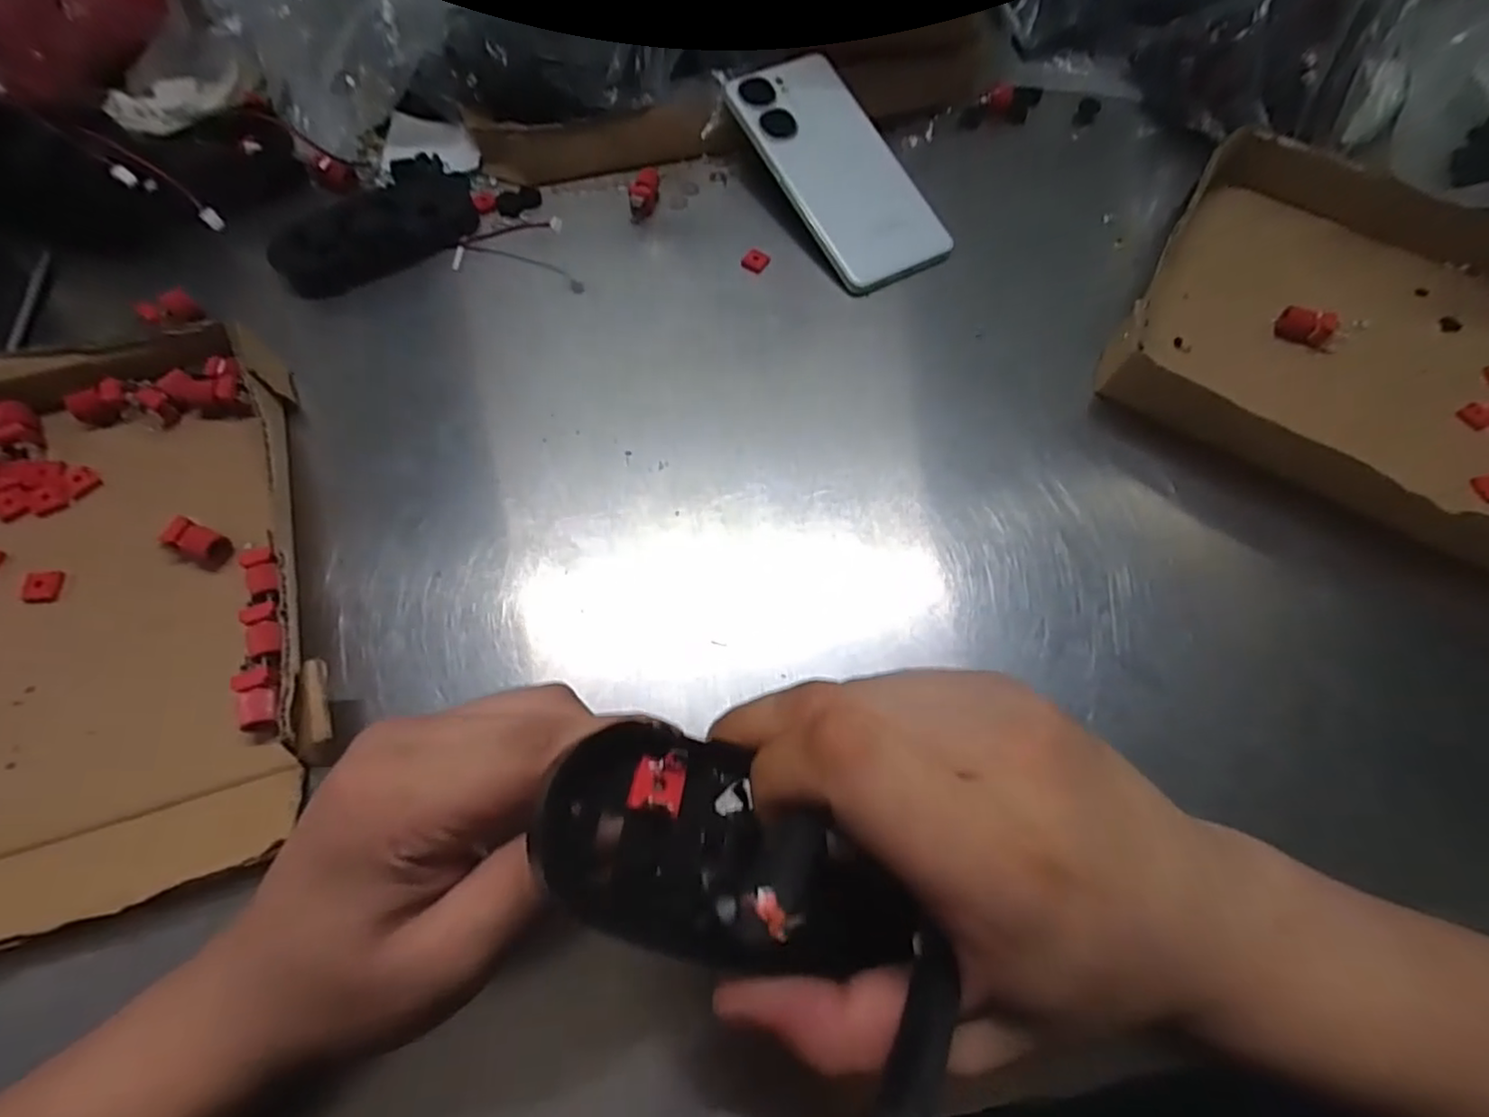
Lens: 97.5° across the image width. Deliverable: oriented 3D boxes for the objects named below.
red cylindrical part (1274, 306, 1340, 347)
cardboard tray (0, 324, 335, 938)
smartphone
[{"bbox_3d":[0.315,-0.131,0.366,0.026,0.016,0.013,23,67,9],"label":"red cylindrical part"},{"bbox_3d":[-0.355,0.036,0.268,0.337,0.042,0.256,-16,67,-8],"label":"cardboard tray"},{"bbox_3d":[0.058,-0.240,0.400,0.079,0.008,0.165,-25,80,-14],"label":"smartphone"}]

